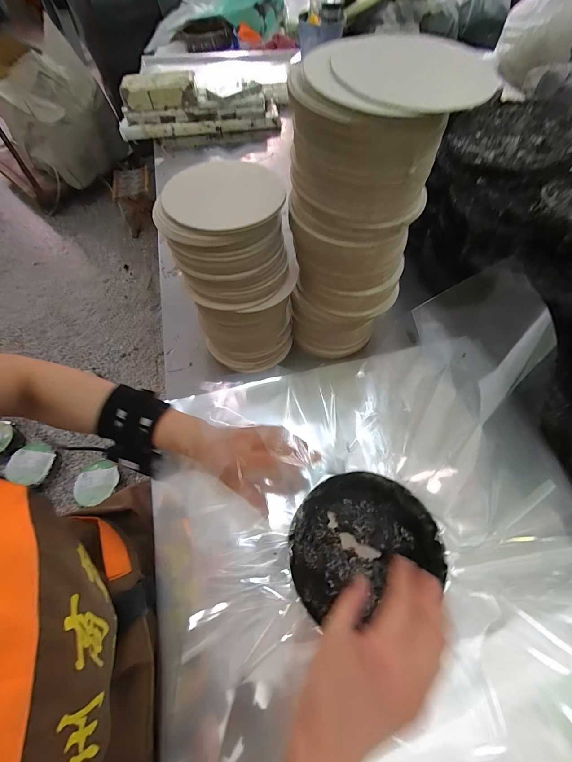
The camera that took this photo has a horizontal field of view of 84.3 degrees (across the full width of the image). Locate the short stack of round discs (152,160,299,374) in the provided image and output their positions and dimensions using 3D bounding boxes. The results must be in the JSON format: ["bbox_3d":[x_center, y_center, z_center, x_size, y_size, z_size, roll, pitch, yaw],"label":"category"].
[{"bbox_3d":[-0.072,-0.154,0.459,0.149,0.284,0.155,-22,64,-9],"label":"short stack of round discs"}]

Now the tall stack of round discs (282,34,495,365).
[{"bbox_3d":[0.089,-0.207,0.433,0.156,0.350,0.166,-2,62,1],"label":"tall stack of round discs"}]

